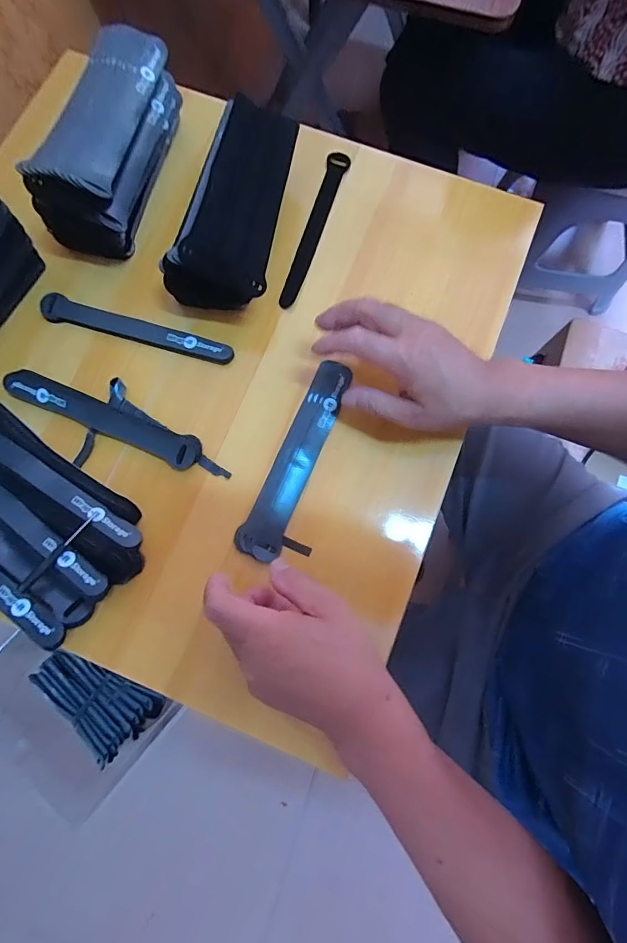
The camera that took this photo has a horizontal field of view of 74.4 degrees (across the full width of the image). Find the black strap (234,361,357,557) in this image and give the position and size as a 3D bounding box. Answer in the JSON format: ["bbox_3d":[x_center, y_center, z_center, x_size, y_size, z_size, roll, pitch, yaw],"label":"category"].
[{"bbox_3d":[-0.008,-0.010,0.391,0.057,0.014,0.196,22,80,4],"label":"black strap"}]

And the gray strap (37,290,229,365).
[{"bbox_3d":[-0.178,-0.143,0.415,0.199,0.008,0.024,15,78,3],"label":"gray strap"}]

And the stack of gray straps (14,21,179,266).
[{"bbox_3d":[-0.198,-0.327,0.410,0.075,0.090,0.206,12,78,2],"label":"stack of gray straps"}]

